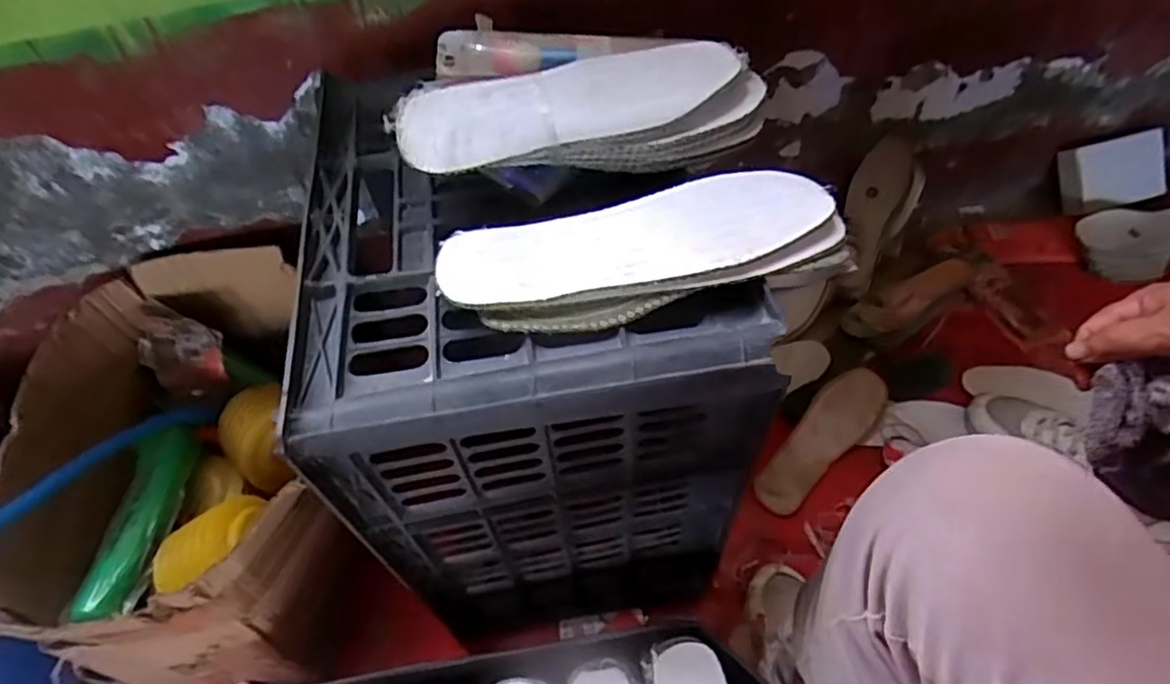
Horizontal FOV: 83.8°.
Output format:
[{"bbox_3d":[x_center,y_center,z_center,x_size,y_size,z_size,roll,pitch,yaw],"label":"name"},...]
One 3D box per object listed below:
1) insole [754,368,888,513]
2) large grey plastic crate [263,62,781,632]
[{"bbox_3d":[0.295,0.116,0.812,0.228,0.008,0.070,-40,76,-16],"label":"insole"},{"bbox_3d":[-0.039,0.021,0.590,0.268,0.408,0.327,-10,54,-3],"label":"large grey plastic crate"}]

